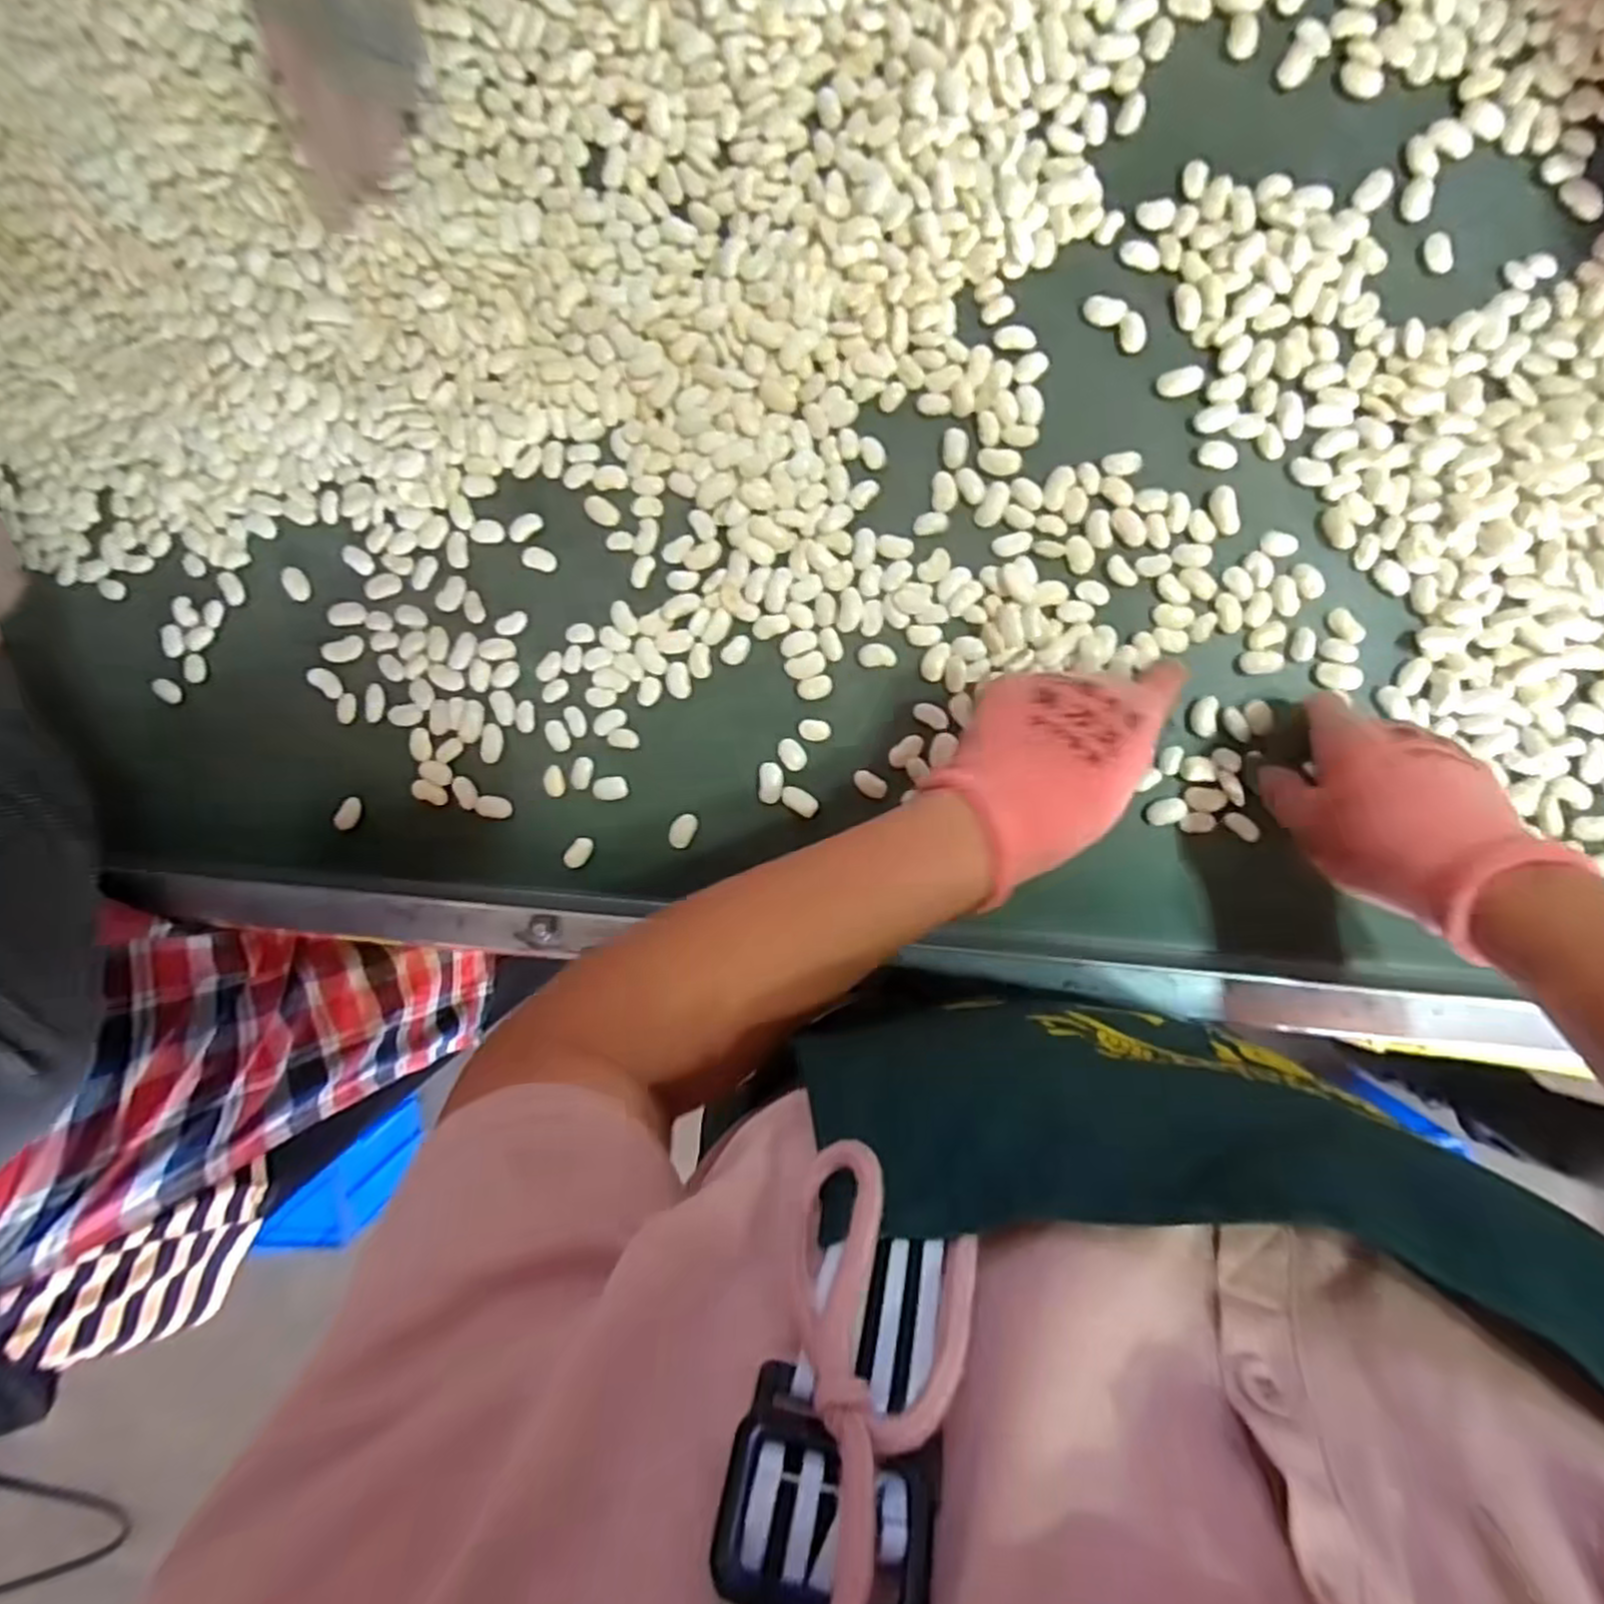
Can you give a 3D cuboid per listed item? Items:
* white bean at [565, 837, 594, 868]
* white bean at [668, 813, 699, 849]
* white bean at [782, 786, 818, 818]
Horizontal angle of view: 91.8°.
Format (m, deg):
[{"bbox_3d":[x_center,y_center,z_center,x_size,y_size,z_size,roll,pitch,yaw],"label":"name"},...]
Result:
[{"bbox_3d":[-0.136,0.031,0.474,0.012,0.005,0.021,36,97,2],"label":"white bean"},{"bbox_3d":[-0.072,0.017,0.469,0.014,0.004,0.022,28,97,3],"label":"white bean"},{"bbox_3d":[-0.001,0.000,0.460,0.023,0.004,0.012,29,97,3],"label":"white bean"}]

